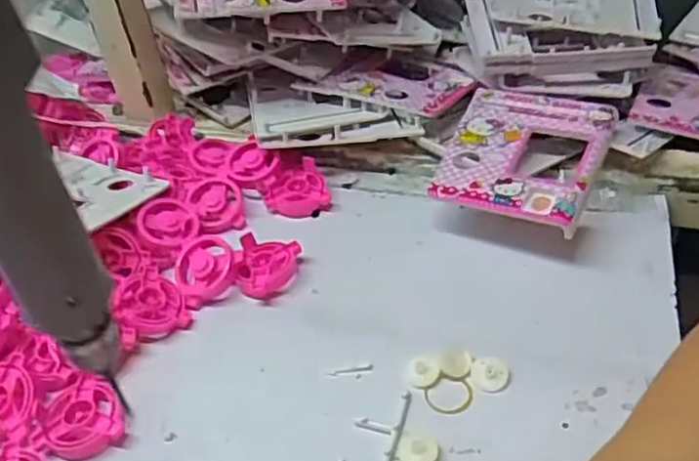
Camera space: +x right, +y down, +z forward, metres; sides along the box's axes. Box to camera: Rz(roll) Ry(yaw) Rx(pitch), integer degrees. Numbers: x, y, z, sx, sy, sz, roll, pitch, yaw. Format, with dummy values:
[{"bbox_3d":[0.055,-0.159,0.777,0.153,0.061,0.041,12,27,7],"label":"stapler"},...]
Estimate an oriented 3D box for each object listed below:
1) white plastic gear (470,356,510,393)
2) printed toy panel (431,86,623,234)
[{"bbox_3d":[0.090,0.090,0.428,0.024,0.004,0.024,-4,43,4],"label":"white plastic gear"},{"bbox_3d":[0.135,-0.063,0.522,0.116,0.020,0.138,15,47,23],"label":"printed toy panel"}]

